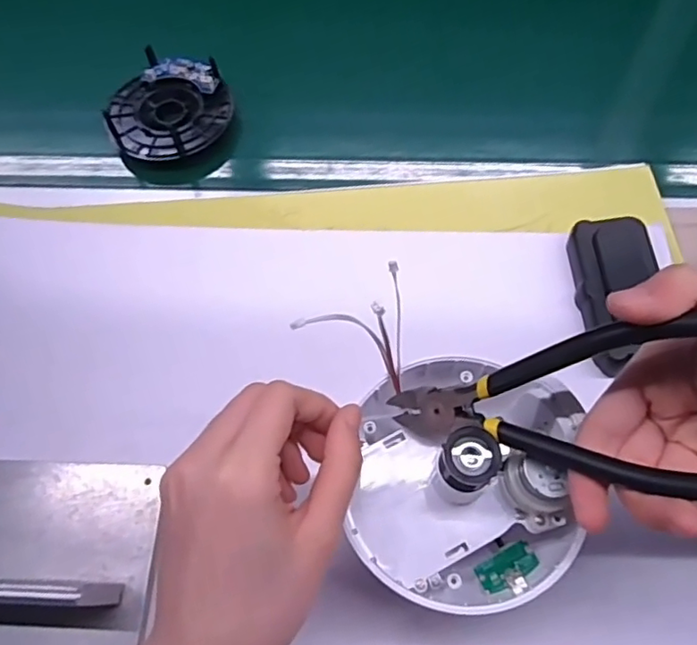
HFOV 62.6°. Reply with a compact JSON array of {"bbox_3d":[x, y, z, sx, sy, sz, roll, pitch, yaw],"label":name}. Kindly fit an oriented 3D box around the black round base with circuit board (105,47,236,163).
[{"bbox_3d":[-0.149,-0.177,0.467,0.093,0.025,0.095,0,65,0],"label":"black round base with circuit board"}]

